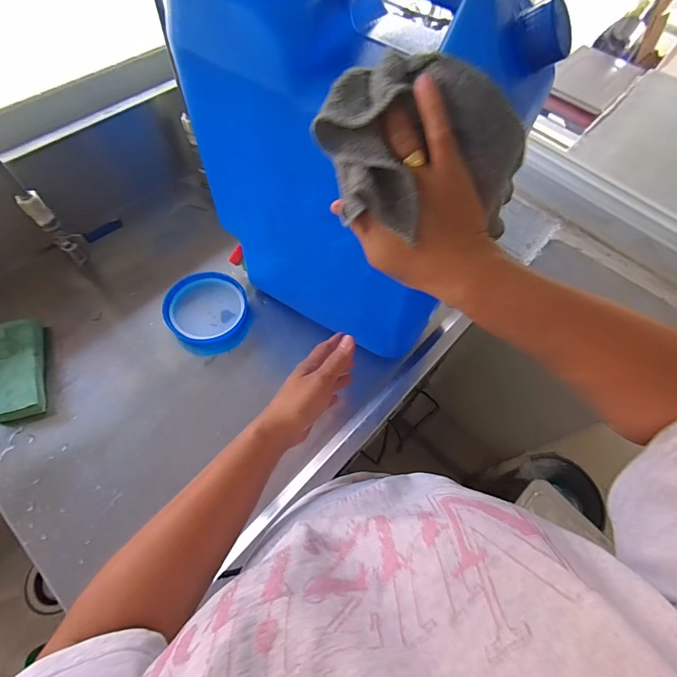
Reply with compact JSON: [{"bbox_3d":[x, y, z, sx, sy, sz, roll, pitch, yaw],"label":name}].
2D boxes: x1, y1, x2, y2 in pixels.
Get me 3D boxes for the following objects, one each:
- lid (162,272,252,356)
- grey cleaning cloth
[{"bbox_3d":[-0.202,-0.043,0.591,0.119,0.030,0.129,2,63,-4],"label":"lid"},{"bbox_3d":[0.060,-0.129,0.274,0.152,0.091,0.090,16,63,6],"label":"grey cleaning cloth"}]

